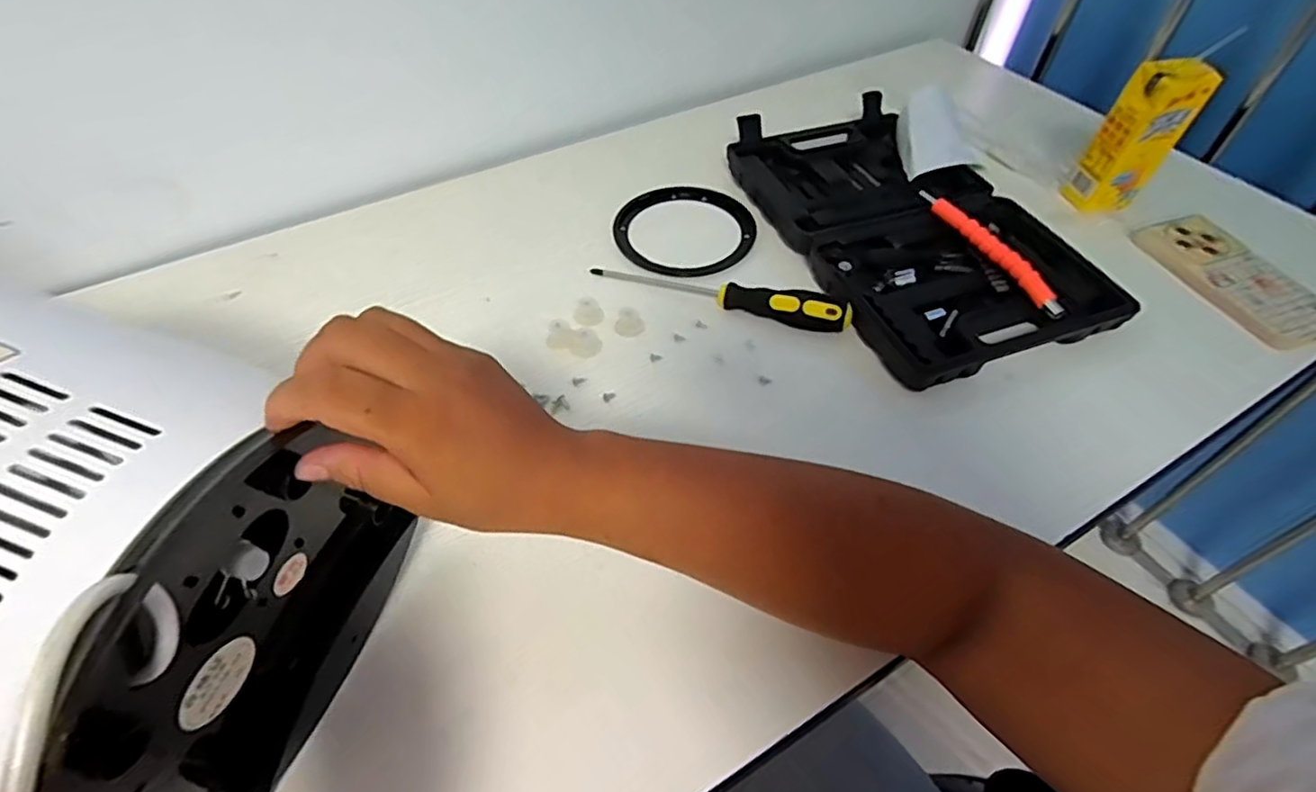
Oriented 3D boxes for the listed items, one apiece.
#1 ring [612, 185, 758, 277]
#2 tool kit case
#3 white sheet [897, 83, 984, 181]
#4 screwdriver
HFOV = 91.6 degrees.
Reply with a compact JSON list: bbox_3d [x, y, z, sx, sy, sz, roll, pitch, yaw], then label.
[{"bbox_3d":[0.026,-0.161,0.605,0.130,0.008,0.125,1,50,-1],"label":"ring"},{"bbox_3d":[0.222,-0.161,0.584,0.214,0.048,0.346,-14,51,-13],"label":"tool kit case"},{"bbox_3d":[0.286,-0.260,0.638,0.075,0.047,0.093,4,50,1],"label":"white sheet"},{"bbox_3d":[0.051,-0.092,0.533,0.217,0.031,0.025,19,52,14],"label":"screwdriver"}]

